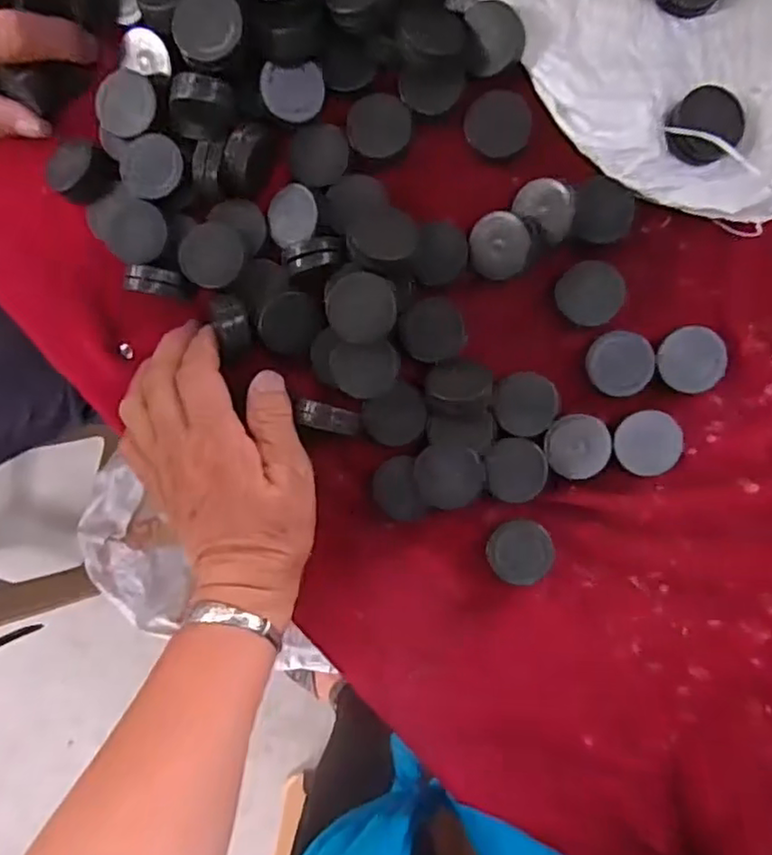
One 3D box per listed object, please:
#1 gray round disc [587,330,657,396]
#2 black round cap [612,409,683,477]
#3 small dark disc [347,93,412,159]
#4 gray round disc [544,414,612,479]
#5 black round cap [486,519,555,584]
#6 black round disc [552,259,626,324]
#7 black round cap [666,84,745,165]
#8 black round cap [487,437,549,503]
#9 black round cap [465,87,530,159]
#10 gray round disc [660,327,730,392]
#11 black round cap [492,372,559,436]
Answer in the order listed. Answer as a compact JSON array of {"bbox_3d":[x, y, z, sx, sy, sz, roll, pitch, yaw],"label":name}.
[{"bbox_3d":[0.117,-0.031,0.324,0.032,0.004,0.031,0,93,4],"label":"gray round disc"},{"bbox_3d":[0.132,0.008,0.328,0.031,0.007,0.032,0,93,4],"label":"black round cap"},{"bbox_3d":[-0.004,-0.153,0.329,0.031,0.004,0.029,3,93,4],"label":"small dark disc"},{"bbox_3d":[0.097,0.010,0.328,0.032,0.004,0.032,0,93,4],"label":"gray round disc"},{"bbox_3d":[0.070,0.065,0.338,0.032,0.006,0.034,0,93,4],"label":"black round cap"},{"bbox_3d":[0.101,-0.066,0.319,0.032,0.004,0.030,0,93,4],"label":"black round disc"},{"bbox_3d":[0.152,-0.144,0.309,0.031,0.011,0.035,44,95,1],"label":"black round cap"},{"bbox_3d":[0.066,0.022,0.331,0.030,0.007,0.032,0,93,4],"label":"black round cap"},{"bbox_3d":[0.056,-0.152,0.324,0.032,0.007,0.029,13,94,4],"label":"black round cap"},{"bbox_3d":[0.153,-0.034,0.327,0.032,0.012,0.032,4,93,4],"label":"gray round disc"},{"bbox_3d":[0.070,-0.011,0.328,0.032,0.004,0.031,0,93,4],"label":"black round cap"}]

